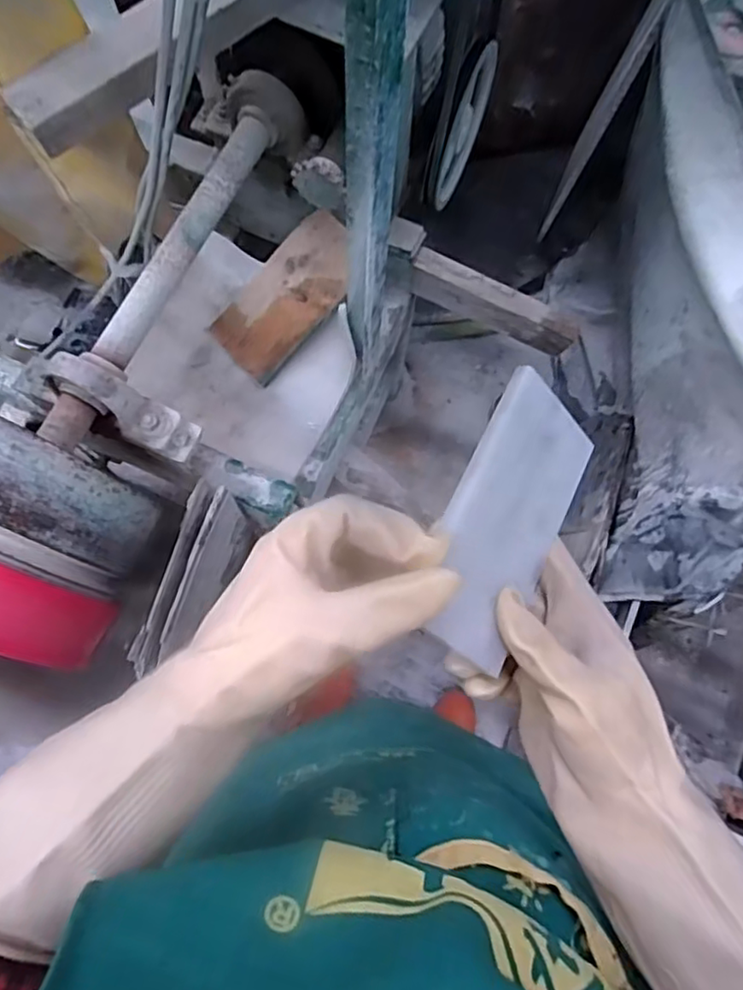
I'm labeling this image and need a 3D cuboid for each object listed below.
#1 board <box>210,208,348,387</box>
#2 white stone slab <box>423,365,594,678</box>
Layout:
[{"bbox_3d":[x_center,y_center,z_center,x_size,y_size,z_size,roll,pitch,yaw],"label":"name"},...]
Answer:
[{"bbox_3d":[-0.120,-0.289,0.882,0.125,0.014,0.240,43,95,12],"label":"board"},{"bbox_3d":[0.074,0.013,0.325,0.075,0.008,0.148,37,70,-31],"label":"white stone slab"}]

